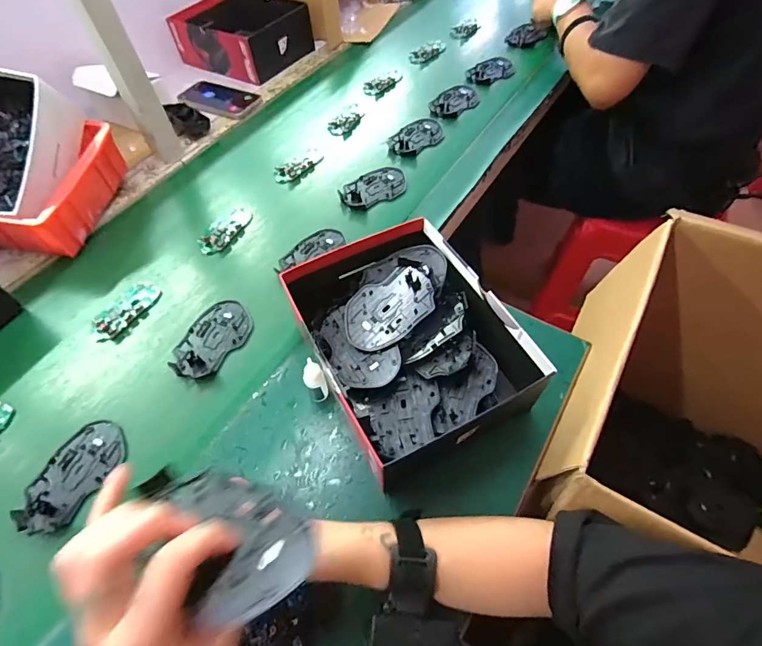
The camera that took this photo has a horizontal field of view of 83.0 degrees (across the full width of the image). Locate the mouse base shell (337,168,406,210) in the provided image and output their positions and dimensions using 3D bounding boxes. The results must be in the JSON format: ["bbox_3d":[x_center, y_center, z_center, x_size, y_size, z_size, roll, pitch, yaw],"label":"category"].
[{"bbox_3d":[-0.012,-0.217,0.693,0.112,0.016,0.075,-33,61,-19],"label":"mouse base shell"}]

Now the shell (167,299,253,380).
[{"bbox_3d":[-0.209,0.021,0.545,0.075,0.018,0.112,20,61,7],"label":"shell"}]

